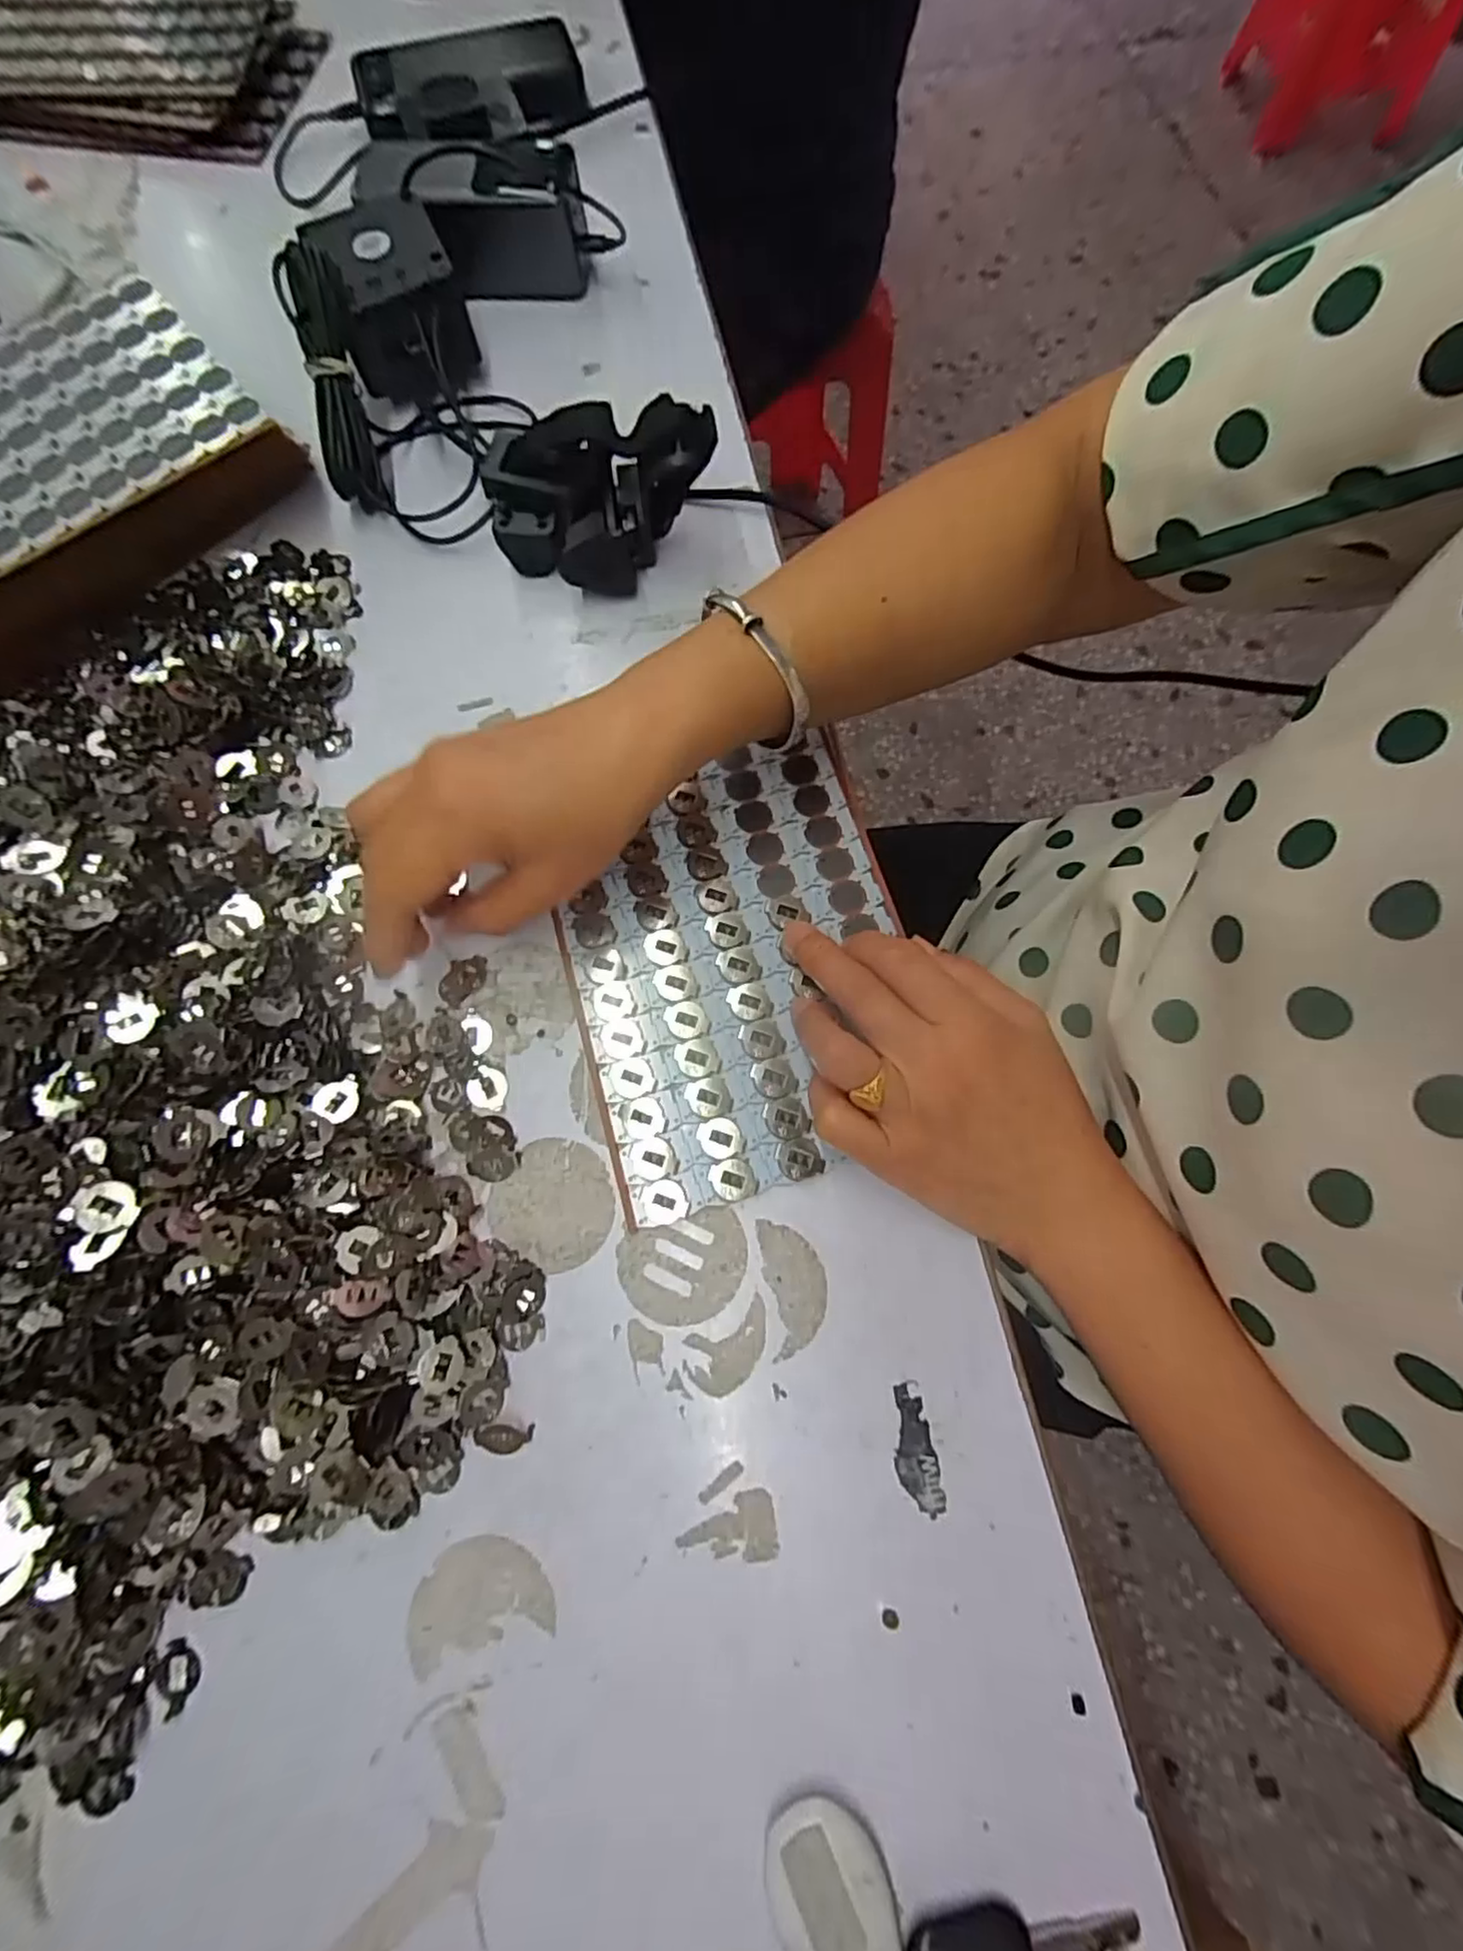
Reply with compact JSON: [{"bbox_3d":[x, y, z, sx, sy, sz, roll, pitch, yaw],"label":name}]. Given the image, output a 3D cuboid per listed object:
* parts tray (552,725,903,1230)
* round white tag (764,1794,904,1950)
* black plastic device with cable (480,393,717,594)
[{"bbox_3d":[0.002,-0.007,0.319,0.153,0.006,0.198,-16,75,-4],"label":"parts tray"},{"bbox_3d":[0.035,0.307,0.225,0.036,0.015,0.054,-25,76,-7],"label":"round white tag"},{"bbox_3d":[-0.070,-0.243,0.355,0.114,0.071,0.054,8,75,2],"label":"black plastic device with cable"}]

